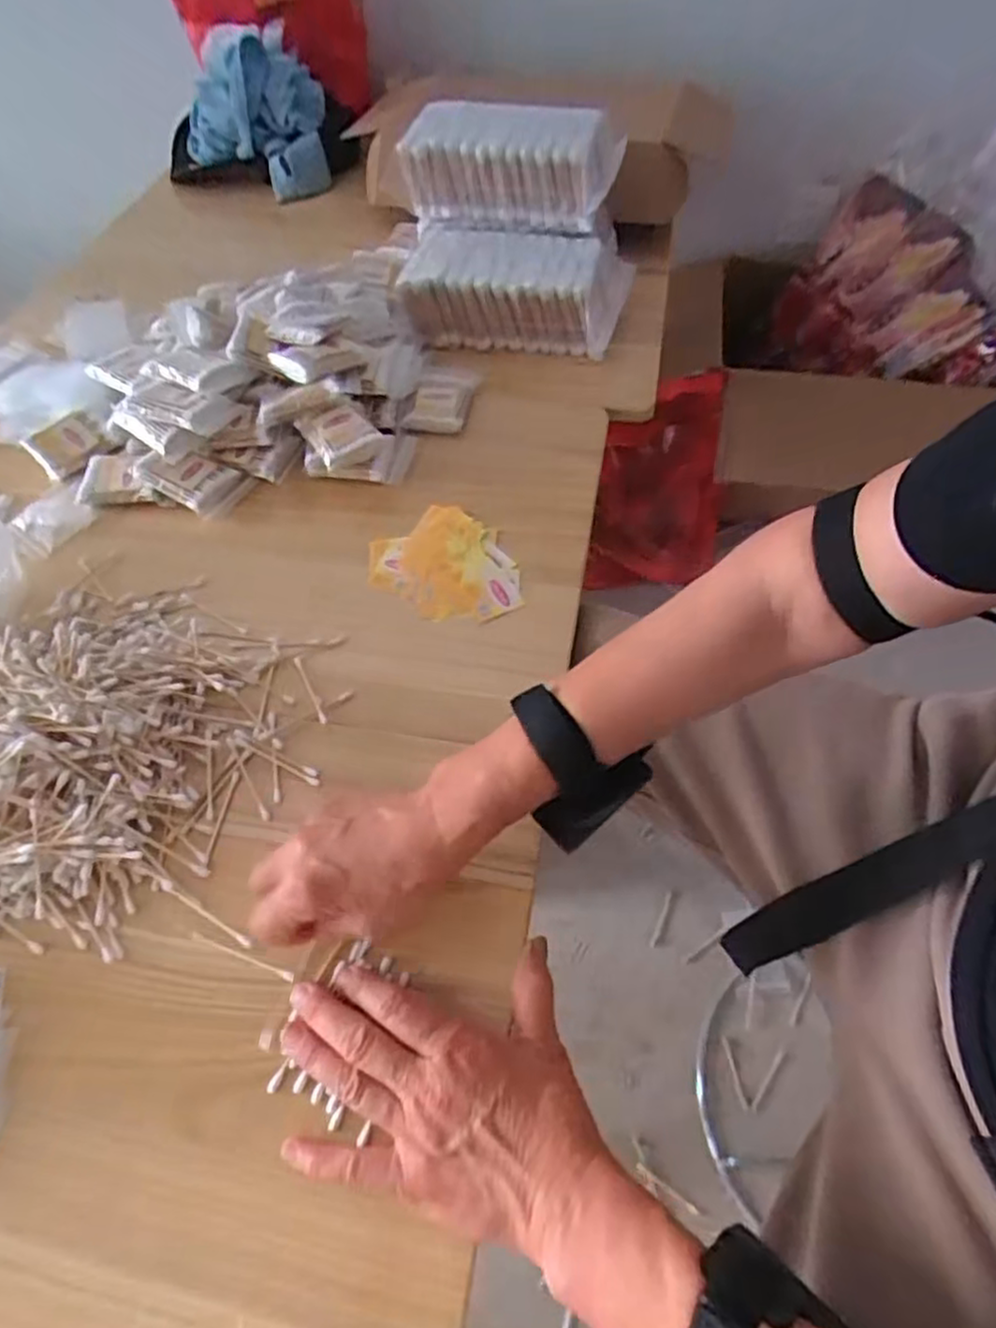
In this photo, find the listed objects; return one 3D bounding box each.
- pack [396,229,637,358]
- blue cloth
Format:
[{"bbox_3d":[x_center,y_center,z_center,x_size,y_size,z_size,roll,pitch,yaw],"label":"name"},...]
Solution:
[{"bbox_3d":[0.020,-0.403,0.755,0.226,0.072,0.137,10,57,9],"label":"pack"},{"bbox_3d":[-0.356,-0.793,1.011,0.179,0.139,0.249,-24,58,-13],"label":"blue cloth"}]

